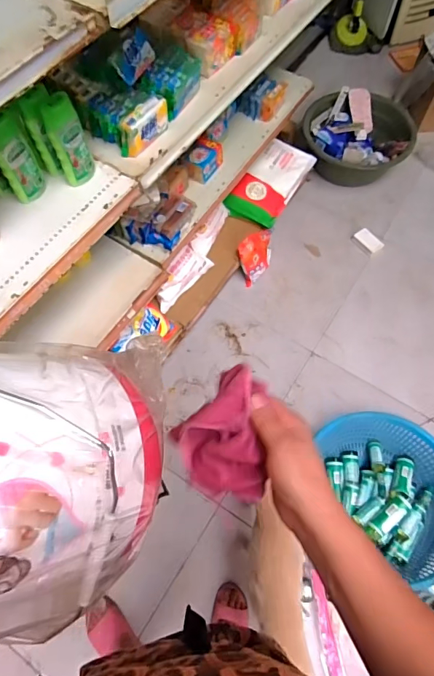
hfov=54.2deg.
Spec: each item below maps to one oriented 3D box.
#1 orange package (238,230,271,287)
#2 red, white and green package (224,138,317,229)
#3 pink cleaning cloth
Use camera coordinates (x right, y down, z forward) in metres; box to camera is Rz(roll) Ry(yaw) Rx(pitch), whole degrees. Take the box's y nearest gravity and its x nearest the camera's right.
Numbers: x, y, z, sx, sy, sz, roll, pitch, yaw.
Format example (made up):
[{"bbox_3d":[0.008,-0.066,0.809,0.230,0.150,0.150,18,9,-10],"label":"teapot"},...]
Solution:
[{"bbox_3d":[0.147,-0.307,1.605,0.100,0.142,0.188,34,69,15],"label":"orange package"},{"bbox_3d":[0.206,-0.588,1.598,0.179,0.071,0.379,30,68,13],"label":"red, white and green package"},{"bbox_3d":[0.002,0.092,0.415,0.085,0.054,0.121,1,71,0],"label":"pink cleaning cloth"}]

